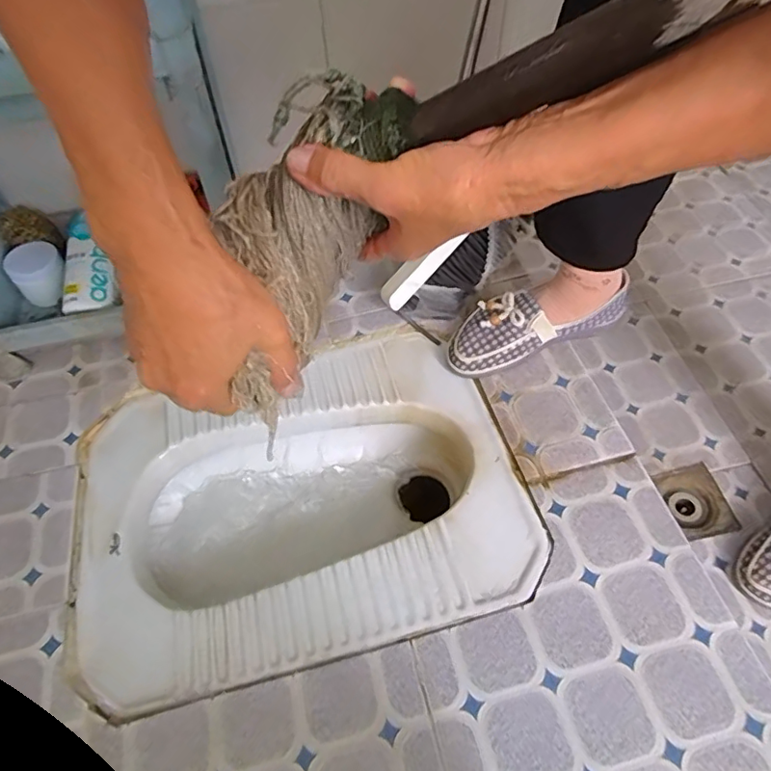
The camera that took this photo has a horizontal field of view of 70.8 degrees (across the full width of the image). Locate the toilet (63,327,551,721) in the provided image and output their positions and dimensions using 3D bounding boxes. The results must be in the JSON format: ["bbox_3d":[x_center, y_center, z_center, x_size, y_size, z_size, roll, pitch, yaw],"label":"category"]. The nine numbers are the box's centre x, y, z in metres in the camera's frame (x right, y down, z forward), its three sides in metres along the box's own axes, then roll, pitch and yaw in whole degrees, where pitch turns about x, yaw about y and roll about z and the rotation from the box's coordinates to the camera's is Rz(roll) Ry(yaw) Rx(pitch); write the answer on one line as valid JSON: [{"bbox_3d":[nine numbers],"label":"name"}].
[{"bbox_3d":[-0.101,0.149,0.670,0.488,0.141,0.373,-14,57,-7],"label":"toilet"}]

